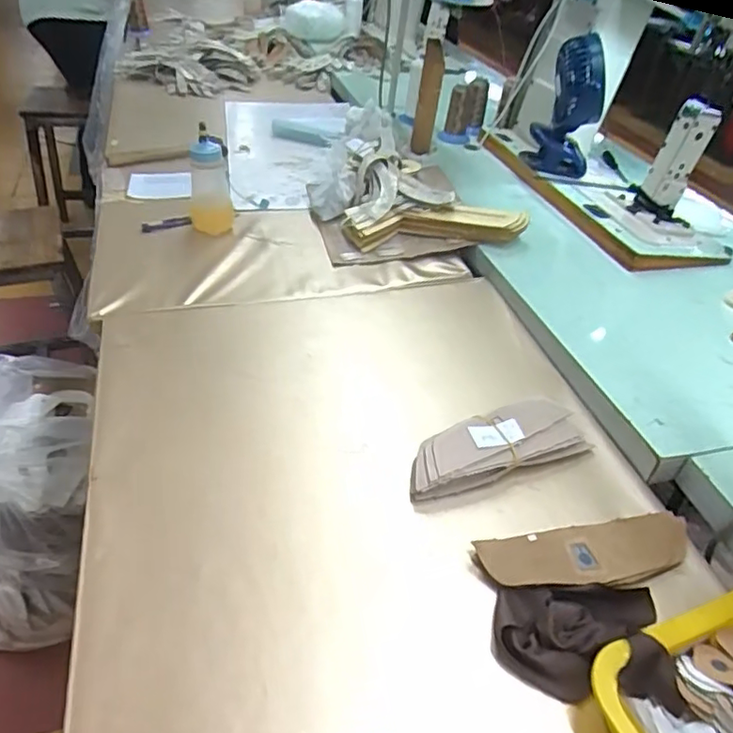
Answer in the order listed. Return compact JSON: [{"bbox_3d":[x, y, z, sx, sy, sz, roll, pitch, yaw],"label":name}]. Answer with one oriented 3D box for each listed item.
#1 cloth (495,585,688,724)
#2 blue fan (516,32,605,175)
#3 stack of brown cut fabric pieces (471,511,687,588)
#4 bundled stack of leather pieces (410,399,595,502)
[{"bbox_3d":[0.164,0.202,0.453,0.122,0.041,0.097,10,42,8],"label":"cloth"},{"bbox_3d":[0.359,-0.460,1.051,0.113,0.229,0.112,17,43,15],"label":"blue fan"},{"bbox_3d":[0.195,0.164,0.510,0.192,0.020,0.060,-7,42,-11],"label":"stack of brown cut fabric pieces"},{"bbox_3d":[0.126,0.079,0.590,0.193,0.034,0.066,-13,44,-18],"label":"bundled stack of leather pieces"}]

